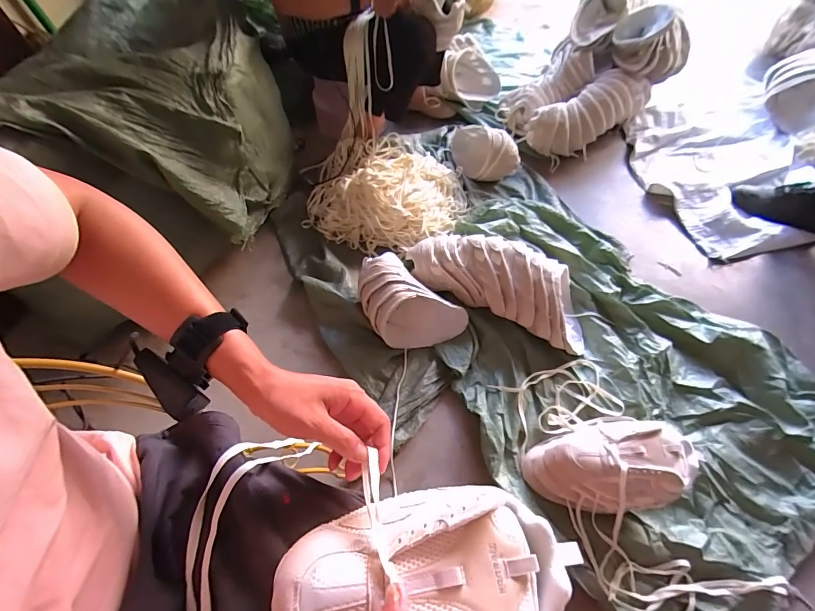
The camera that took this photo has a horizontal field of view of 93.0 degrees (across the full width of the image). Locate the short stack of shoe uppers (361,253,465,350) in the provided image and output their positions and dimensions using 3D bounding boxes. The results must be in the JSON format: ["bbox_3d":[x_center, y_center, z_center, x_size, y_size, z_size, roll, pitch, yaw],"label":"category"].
[{"bbox_3d":[-0.011,0.000,0.933,0.273,0.127,0.160,35,66,21],"label":"short stack of shoe uppers"}]

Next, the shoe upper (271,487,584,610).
[{"bbox_3d":[0.014,0.214,0.300,0.224,0.065,0.129,0,59,2],"label":"shoe upper"}]

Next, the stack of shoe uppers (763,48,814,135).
[{"bbox_3d":[1.292,-0.718,1.284,0.170,0.153,0.323,27,62,17],"label":"stack of shoe uppers"}]

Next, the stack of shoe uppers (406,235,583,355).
[{"bbox_3d":[0.230,-0.065,0.954,0.448,0.137,0.164,25,63,16],"label":"stack of shoe uppers"}]

